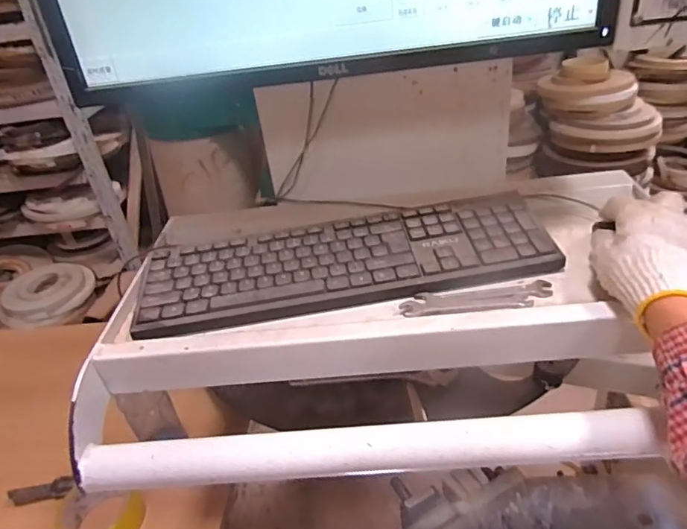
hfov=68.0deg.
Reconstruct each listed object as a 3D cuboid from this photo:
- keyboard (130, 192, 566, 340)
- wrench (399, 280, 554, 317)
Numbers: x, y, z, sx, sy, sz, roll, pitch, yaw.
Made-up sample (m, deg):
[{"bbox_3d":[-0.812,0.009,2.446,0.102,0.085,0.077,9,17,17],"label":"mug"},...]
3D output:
[{"bbox_3d":[0.002,-0.005,0.542,0.424,0.035,0.120,-9,32,-4],"label":"keyboard"},{"bbox_3d":[0.129,0.034,0.492,0.142,0.009,0.031,-5,32,2],"label":"wrench"}]

